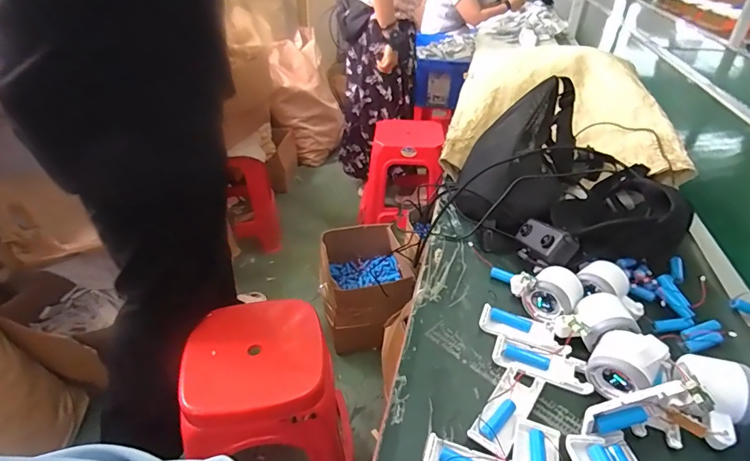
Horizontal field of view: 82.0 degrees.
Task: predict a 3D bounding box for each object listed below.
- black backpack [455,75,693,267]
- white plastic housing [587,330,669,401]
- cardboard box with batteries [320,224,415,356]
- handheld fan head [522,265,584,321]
[{"bbox_3d":[0.301,-0.100,0.689,0.266,0.182,0.361,-21,39,-28],"label":"black backpack"},{"bbox_3d":[0.258,0.134,0.444,0.050,0.074,0.059,-30,45,-34],"label":"white plastic housing"},{"bbox_3d":[-0.038,0.183,1.463,0.270,0.257,0.340,-6,34,-9],"label":"cardboard box with batteries"},{"bbox_3d":[0.224,0.080,0.540,0.060,0.055,0.050,21,42,28],"label":"handheld fan head"}]

